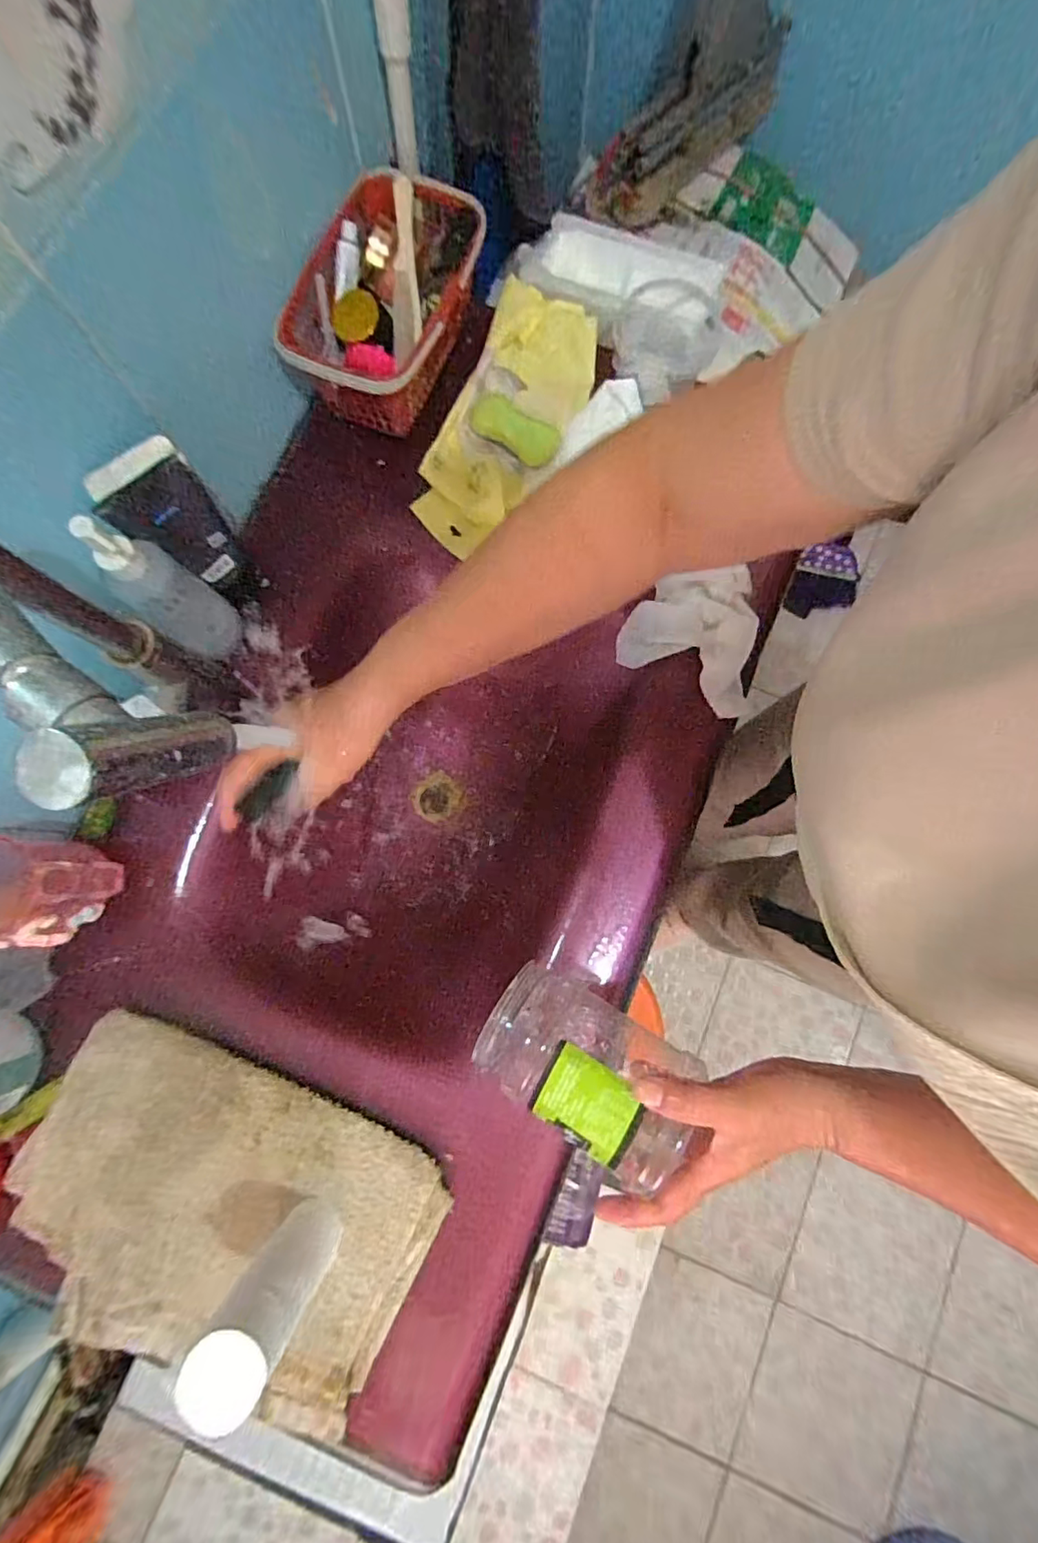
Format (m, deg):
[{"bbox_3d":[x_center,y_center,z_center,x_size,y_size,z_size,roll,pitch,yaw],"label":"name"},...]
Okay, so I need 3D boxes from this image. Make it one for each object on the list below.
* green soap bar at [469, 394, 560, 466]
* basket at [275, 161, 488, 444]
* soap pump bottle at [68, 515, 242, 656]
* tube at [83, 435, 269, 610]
[{"bbox_3d":[-0.002,-0.335,0.539,0.086,0.019,0.038,25,80,-9],"label":"green soap bar"},{"bbox_3d":[-0.124,-0.425,0.515,0.135,0.078,0.214,16,80,3],"label":"basket"},{"bbox_3d":[-0.271,-0.138,0.429,0.046,0.156,0.054,37,82,6],"label":"soap pump bottle"},{"bbox_3d":[-0.264,-0.188,0.459,0.035,0.170,0.068,42,82,7],"label":"tube"}]

